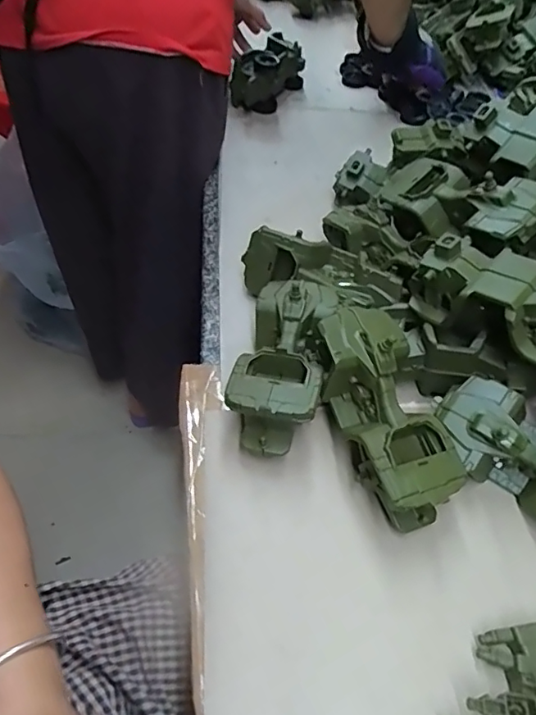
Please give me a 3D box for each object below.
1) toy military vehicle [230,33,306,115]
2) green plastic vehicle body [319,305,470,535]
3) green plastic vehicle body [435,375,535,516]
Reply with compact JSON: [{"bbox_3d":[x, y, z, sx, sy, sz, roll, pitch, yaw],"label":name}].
[{"bbox_3d":[0.004,-0.508,0.924,0.070,0.081,0.188,20,52,10],"label":"toy military vehicle"},{"bbox_3d":[0.100,0.044,0.430,0.083,0.071,0.192,-14,73,-16],"label":"green plastic vehicle body"},{"bbox_3d":[0.230,0.089,0.432,0.184,0.060,0.084,30,55,18],"label":"green plastic vehicle body"}]

